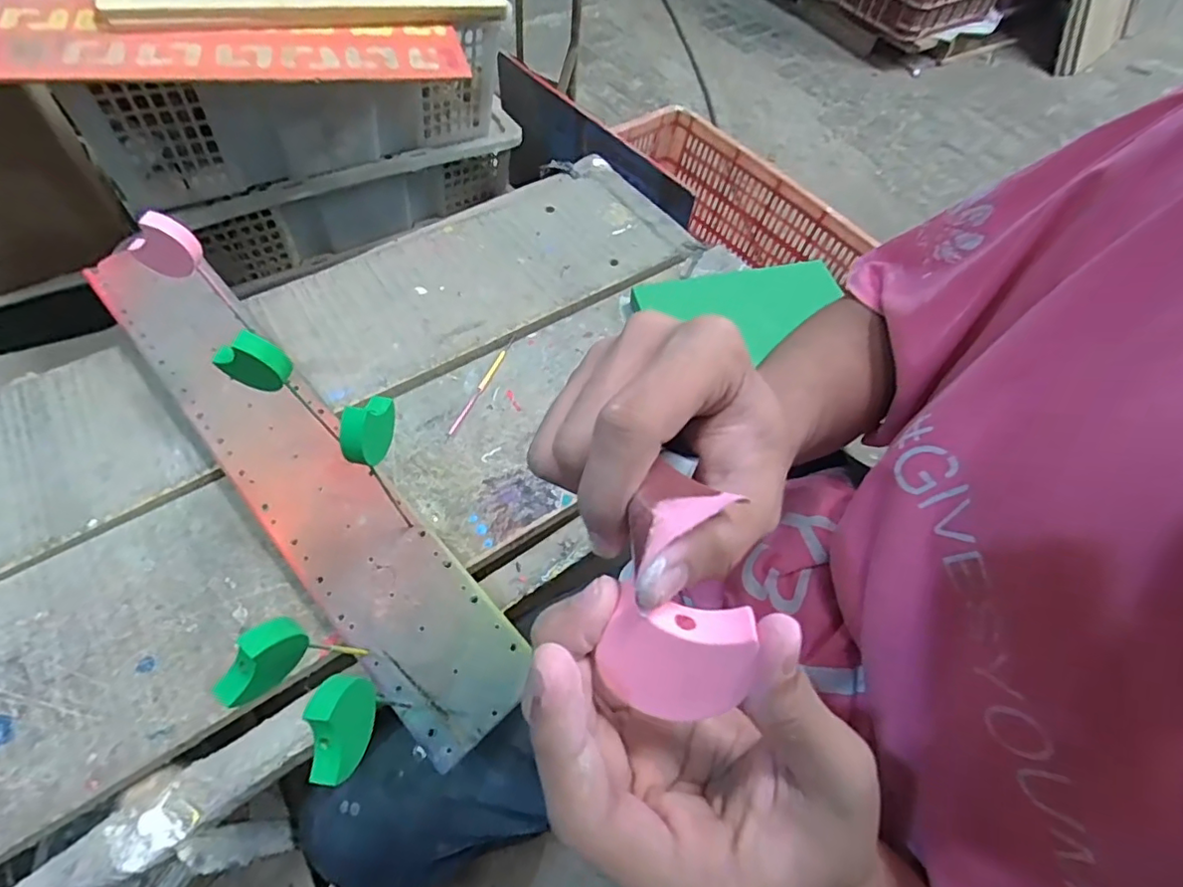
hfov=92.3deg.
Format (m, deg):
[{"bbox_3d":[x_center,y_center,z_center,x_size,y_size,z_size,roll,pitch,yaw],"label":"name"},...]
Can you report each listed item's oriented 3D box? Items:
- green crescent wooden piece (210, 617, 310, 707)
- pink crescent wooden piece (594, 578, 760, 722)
[{"bbox_3d":[-0.153,0.099,0.260,0.019,0.024,0.042,39,62,16],"label":"green crescent wooden piece"},{"bbox_3d":[0.022,0.055,0.152,0.036,0.031,0.013,19,20,0],"label":"pink crescent wooden piece"}]

